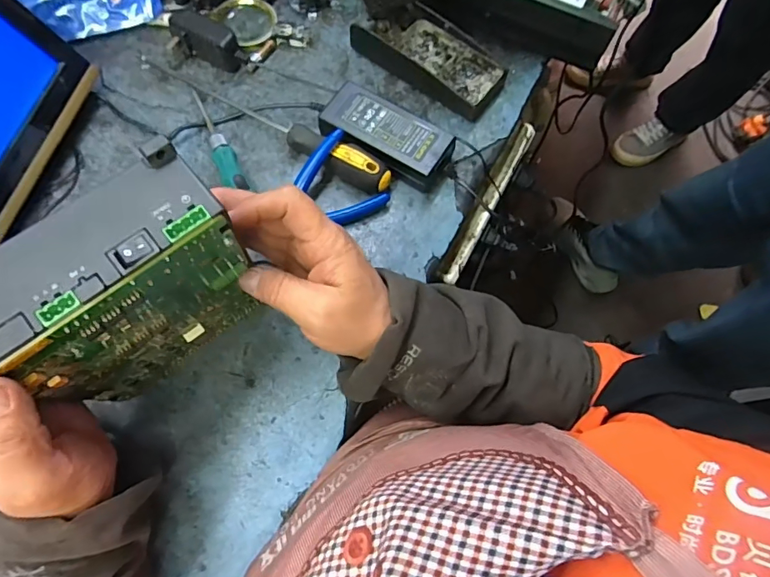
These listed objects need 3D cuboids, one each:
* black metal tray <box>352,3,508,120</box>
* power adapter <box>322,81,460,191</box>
[{"bbox_3d":[0.048,-0.251,0.516,0.162,0.033,0.070,36,72,10],"label":"black metal tray"},{"bbox_3d":[0.001,-0.149,0.479,0.126,0.036,0.059,30,72,9],"label":"power adapter"}]

